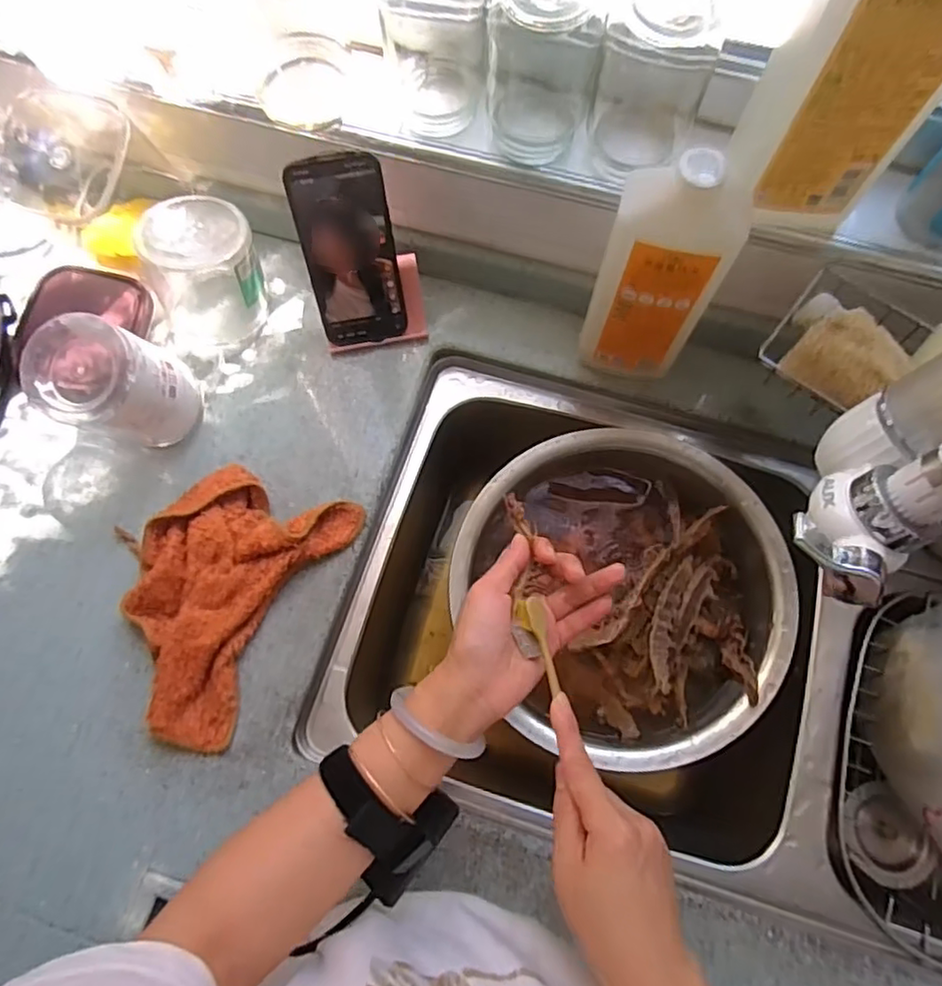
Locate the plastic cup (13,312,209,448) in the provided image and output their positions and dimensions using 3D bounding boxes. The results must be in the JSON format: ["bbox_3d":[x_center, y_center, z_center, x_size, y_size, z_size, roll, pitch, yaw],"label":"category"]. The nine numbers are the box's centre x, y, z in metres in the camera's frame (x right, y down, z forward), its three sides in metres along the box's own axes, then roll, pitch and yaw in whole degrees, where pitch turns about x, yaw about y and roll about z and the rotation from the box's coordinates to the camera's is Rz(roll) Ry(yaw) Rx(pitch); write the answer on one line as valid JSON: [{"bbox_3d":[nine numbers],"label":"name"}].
[{"bbox_3d":[-0.290,-0.079,0.512,0.083,0.131,0.083,0,71,0],"label":"plastic cup"}]

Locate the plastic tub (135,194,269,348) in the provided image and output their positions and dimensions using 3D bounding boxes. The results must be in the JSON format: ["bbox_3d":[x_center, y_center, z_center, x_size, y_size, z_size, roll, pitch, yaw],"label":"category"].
[{"bbox_3d":[-0.245,-0.199,0.569,0.107,0.100,0.095,-34,74,-11],"label":"plastic tub"}]

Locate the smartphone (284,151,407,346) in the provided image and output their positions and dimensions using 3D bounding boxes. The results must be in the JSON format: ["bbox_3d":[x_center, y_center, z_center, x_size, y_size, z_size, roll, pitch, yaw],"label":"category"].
[{"bbox_3d":[-0.104,-0.204,0.538,0.077,0.163,0.012,-9,43,-3],"label":"smartphone"}]

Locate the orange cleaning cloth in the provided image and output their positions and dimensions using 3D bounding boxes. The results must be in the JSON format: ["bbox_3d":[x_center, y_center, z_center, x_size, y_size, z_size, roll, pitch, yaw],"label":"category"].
[{"bbox_3d":[-0.217,0.076,0.512,0.156,0.034,0.220,27,73,9],"label":"orange cleaning cloth"}]

